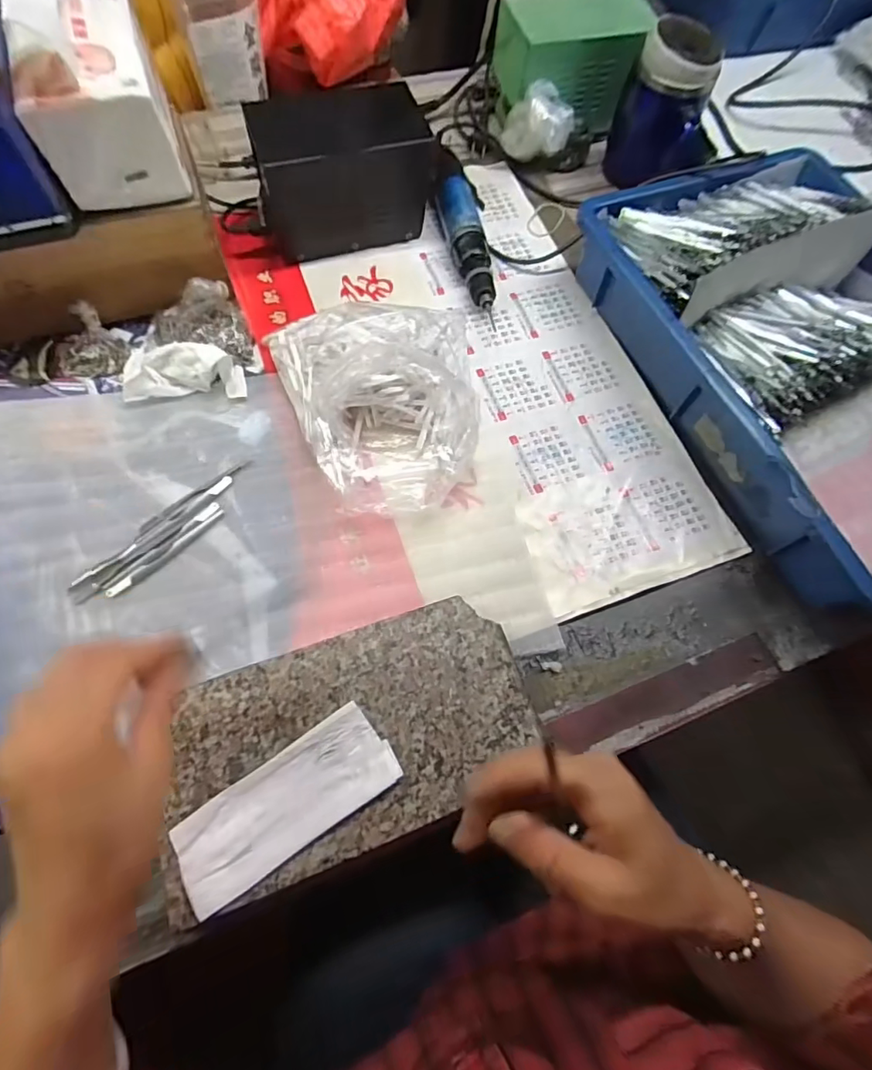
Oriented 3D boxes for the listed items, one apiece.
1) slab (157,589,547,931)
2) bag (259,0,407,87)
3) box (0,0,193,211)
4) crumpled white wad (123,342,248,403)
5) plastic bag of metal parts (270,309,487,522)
[{"bbox_3d":[-0.057,0.136,0.351,0.237,0.031,0.130,-19,67,-10],"label":"slab"},{"bbox_3d":[-0.135,-0.649,0.618,0.150,0.112,0.154,40,71,11],"label":"bag"},{"bbox_3d":[-0.258,-0.340,0.385,0.093,0.114,0.125,-20,71,-12],"label":"box"},{"bbox_3d":[-0.222,-0.145,0.457,0.098,0.038,0.050,-7,67,-7],"label":"crumpled white wad"},{"bbox_3d":[-0.051,-0.116,0.438,0.179,0.071,0.190,-4,67,-5],"label":"plastic bag of metal parts"}]

